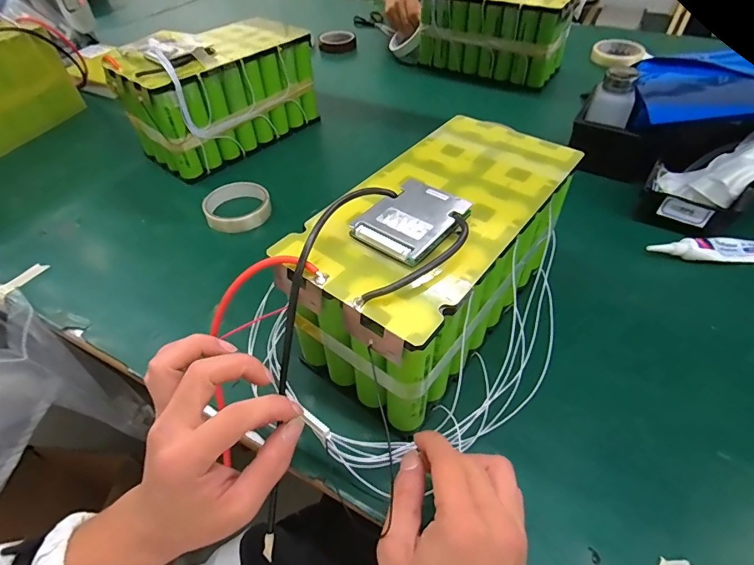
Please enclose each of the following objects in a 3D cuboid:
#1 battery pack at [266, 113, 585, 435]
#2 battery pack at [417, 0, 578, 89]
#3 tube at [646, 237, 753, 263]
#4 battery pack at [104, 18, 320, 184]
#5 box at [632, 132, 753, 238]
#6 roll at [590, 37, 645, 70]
[{"bbox_3d":[0.057,-0.032,0.381,0.140,0.139,0.276,25,58,24],"label":"battery pack"},{"bbox_3d":[0.230,-0.503,0.821,0.274,0.145,0.112,24,54,22],"label":"battery pack"},{"bbox_3d":[0.389,-0.040,0.478,0.143,0.015,0.033,2,49,5],"label":"tube"},{"bbox_3d":[-0.245,-0.309,0.670,0.132,0.159,0.281,33,57,27],"label":"battery pack"},{"bbox_3d":[0.408,-0.125,0.511,0.116,0.074,0.139,31,57,26],"label":"box"},{"bbox_3d":[0.510,-0.486,0.879,0.096,0.028,0.107,26,55,23],"label":"roll"}]

